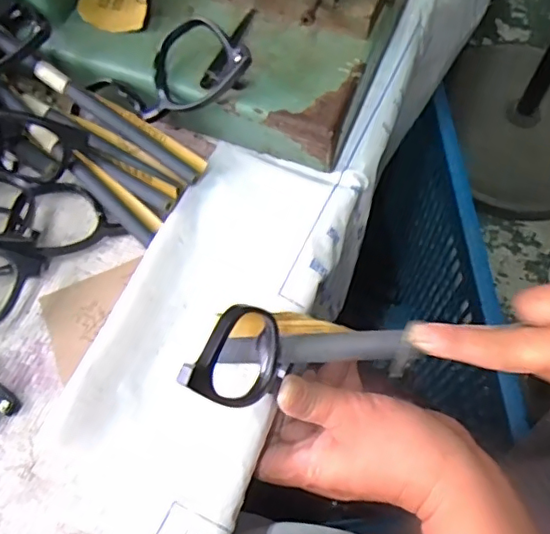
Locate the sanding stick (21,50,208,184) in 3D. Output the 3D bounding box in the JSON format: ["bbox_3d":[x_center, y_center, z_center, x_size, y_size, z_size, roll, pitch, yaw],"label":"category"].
[{"bbox_3d":[-0.098,-0.091,0.345,0.128,0.007,0.016,33,71,3],"label":"sanding stick"}]

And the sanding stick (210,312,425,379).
[{"bbox_3d":[0.018,0.038,0.298,0.104,0.012,0.029,4,57,9],"label":"sanding stick"}]

